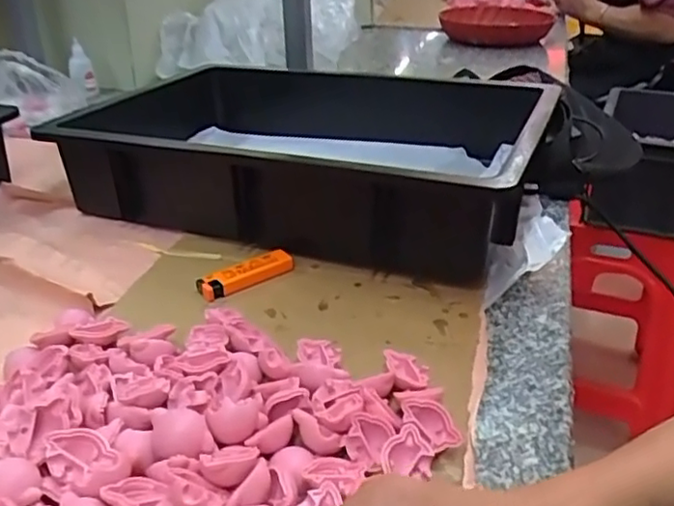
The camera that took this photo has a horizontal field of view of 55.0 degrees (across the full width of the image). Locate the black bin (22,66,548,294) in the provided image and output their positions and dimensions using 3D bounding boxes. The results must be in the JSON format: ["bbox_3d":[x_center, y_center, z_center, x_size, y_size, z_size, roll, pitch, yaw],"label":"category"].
[{"bbox_3d":[-0.020,-0.099,0.649,0.405,0.102,0.313,10,31,16],"label":"black bin"}]

